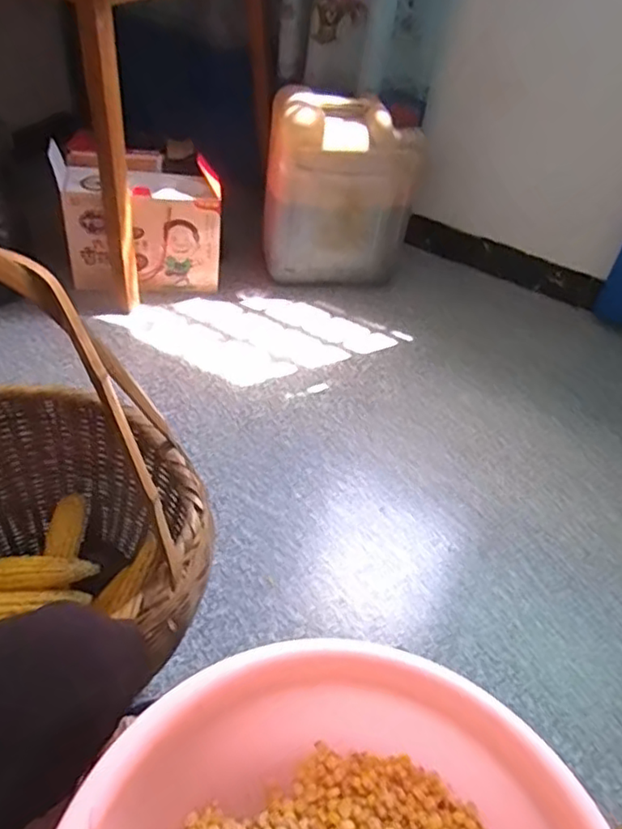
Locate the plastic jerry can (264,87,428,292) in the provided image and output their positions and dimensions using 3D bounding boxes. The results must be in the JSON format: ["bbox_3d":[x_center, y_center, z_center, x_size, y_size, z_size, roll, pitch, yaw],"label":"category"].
[{"bbox_3d":[0.077,-0.509,1.514,0.346,0.418,0.221,7,45,-4],"label":"plastic jerry can"}]

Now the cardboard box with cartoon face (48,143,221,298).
[{"bbox_3d":[-0.371,-0.412,1.442,0.330,0.299,0.129,0,44,-8],"label":"cardboard box with cartoon face"}]

